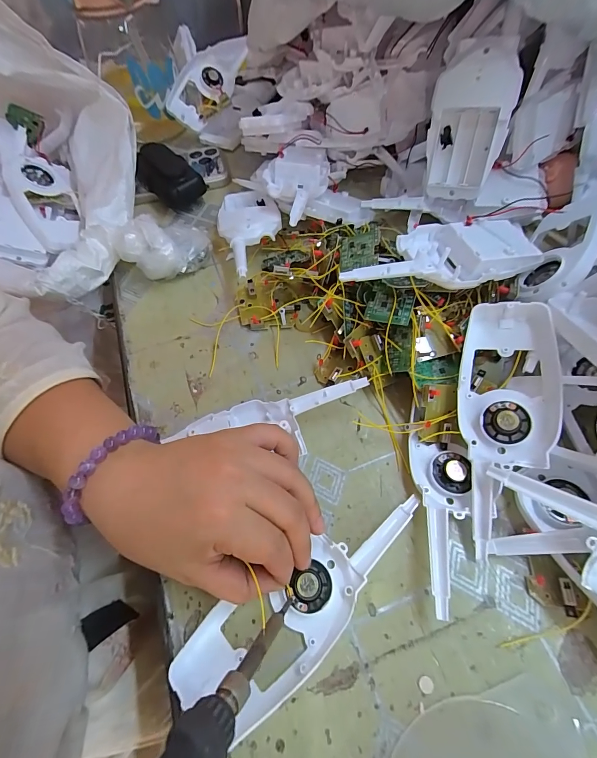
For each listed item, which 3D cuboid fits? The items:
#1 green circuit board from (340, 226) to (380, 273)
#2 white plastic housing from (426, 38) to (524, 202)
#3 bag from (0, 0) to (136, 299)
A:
[{"bbox_3d":[0.052,-0.109,0.298,0.036,0.004,0.030,-3,88,31],"label":"green circuit board"},{"bbox_3d":[0.145,-0.216,0.302,0.062,0.108,0.025,13,49,21],"label":"white plastic housing"},{"bbox_3d":[-0.317,-0.228,0.346,0.322,0.161,0.250,17,62,12],"label":"bag"}]

